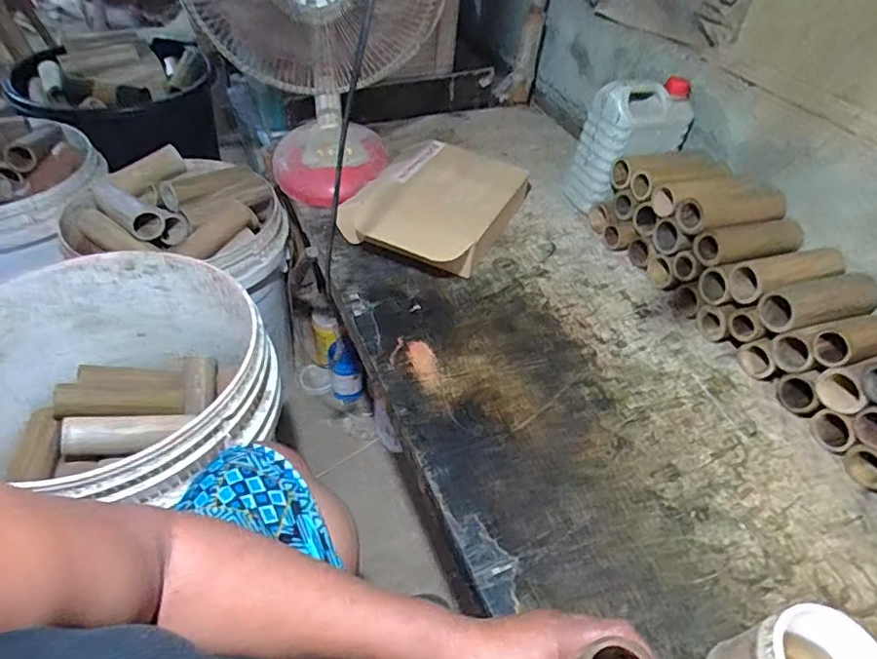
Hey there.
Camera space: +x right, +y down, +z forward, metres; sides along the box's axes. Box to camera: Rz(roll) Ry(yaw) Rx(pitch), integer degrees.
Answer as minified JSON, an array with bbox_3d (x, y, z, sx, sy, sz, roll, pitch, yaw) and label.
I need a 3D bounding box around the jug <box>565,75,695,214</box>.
[{"bbox_3d":[0.355,-0.332,1.048,0.181,0.233,0.099,-15,48,-23],"label":"jug"}]

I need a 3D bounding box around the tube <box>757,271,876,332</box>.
[{"bbox_3d":[0.539,-0.037,0.785,0.182,0.051,0.062,-12,46,-20],"label":"tube"}]

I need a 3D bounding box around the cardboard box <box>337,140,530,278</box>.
[{"bbox_3d":[-0.001,-0.212,0.992,0.238,0.092,0.321,21,45,14],"label":"cardboard box"}]

